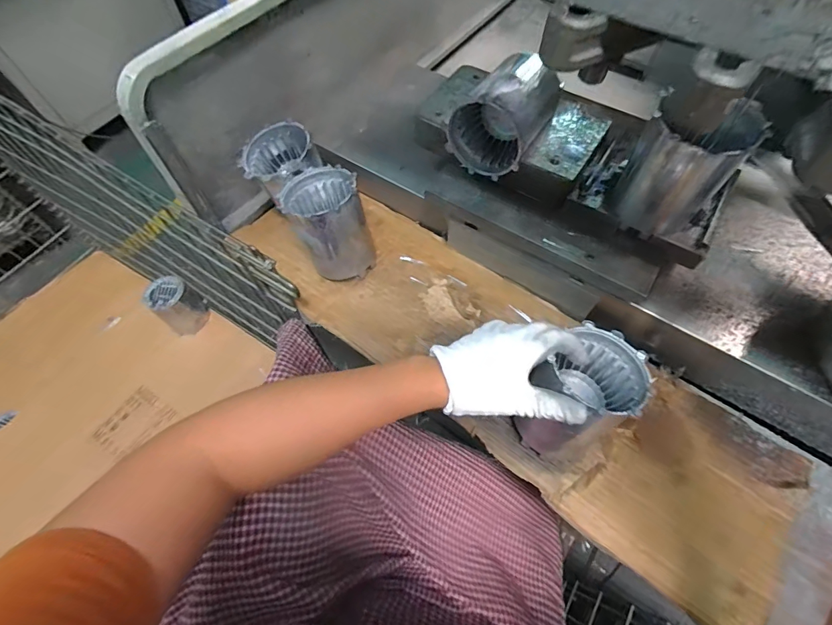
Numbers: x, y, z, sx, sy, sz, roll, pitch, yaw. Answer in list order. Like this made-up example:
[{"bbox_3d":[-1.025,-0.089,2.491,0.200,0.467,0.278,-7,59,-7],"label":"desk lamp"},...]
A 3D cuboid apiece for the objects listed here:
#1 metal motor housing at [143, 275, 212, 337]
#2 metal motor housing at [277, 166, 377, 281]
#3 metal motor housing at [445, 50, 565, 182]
[{"bbox_3d":[-0.547,-0.018,0.945,0.100,0.117,0.093,40,69,20],"label":"metal motor housing"},{"bbox_3d":[-0.113,-0.113,0.535,0.086,0.118,0.108,-24,64,-11],"label":"metal motor housing"},{"bbox_3d":[0.105,-0.237,0.479,0.095,0.099,0.116,28,66,15],"label":"metal motor housing"}]

